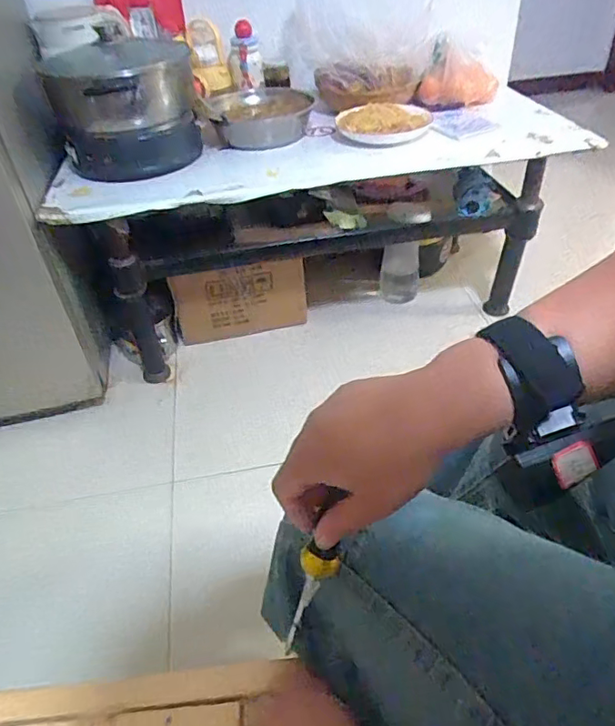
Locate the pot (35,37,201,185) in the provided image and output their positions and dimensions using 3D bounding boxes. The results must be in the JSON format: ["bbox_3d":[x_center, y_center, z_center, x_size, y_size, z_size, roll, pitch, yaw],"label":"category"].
[{"bbox_3d":[-0.329,-0.461,0.983,0.246,0.209,0.256,-13,42,-9],"label":"pot"}]

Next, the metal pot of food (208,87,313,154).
[{"bbox_3d":[-0.094,-0.520,1.131,0.228,0.075,0.221,-8,41,-4],"label":"metal pot of food"}]

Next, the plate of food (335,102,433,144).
[{"bbox_3d":[0.164,-0.513,1.115,0.193,0.033,0.216,5,42,11],"label":"plate of food"}]

